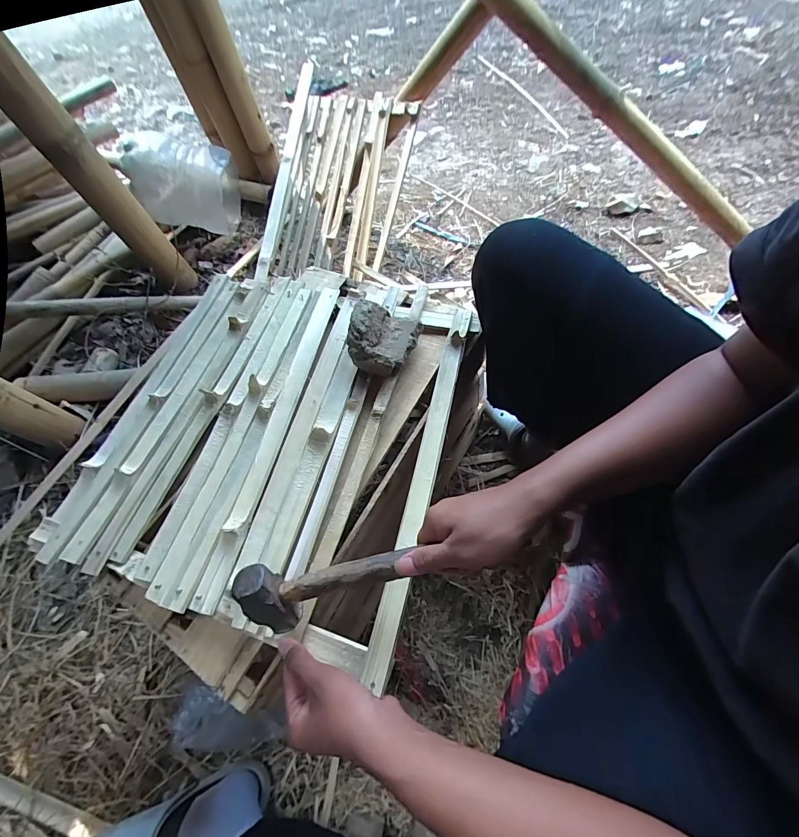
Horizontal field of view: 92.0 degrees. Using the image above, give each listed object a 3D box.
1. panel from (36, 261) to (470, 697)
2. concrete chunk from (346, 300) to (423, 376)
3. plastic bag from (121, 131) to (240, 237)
[{"bbox_3d":[-0.178,-0.017,0.540,0.467,0.070,0.516,11,65,14],"label":"panel"},{"bbox_3d":[-0.022,-0.115,0.546,0.086,0.073,0.092,-2,61,3],"label":"concrete chunk"},{"bbox_3d":[-0.652,-0.711,1.207,0.308,0.300,0.089,-17,60,0],"label":"plastic bag"}]

